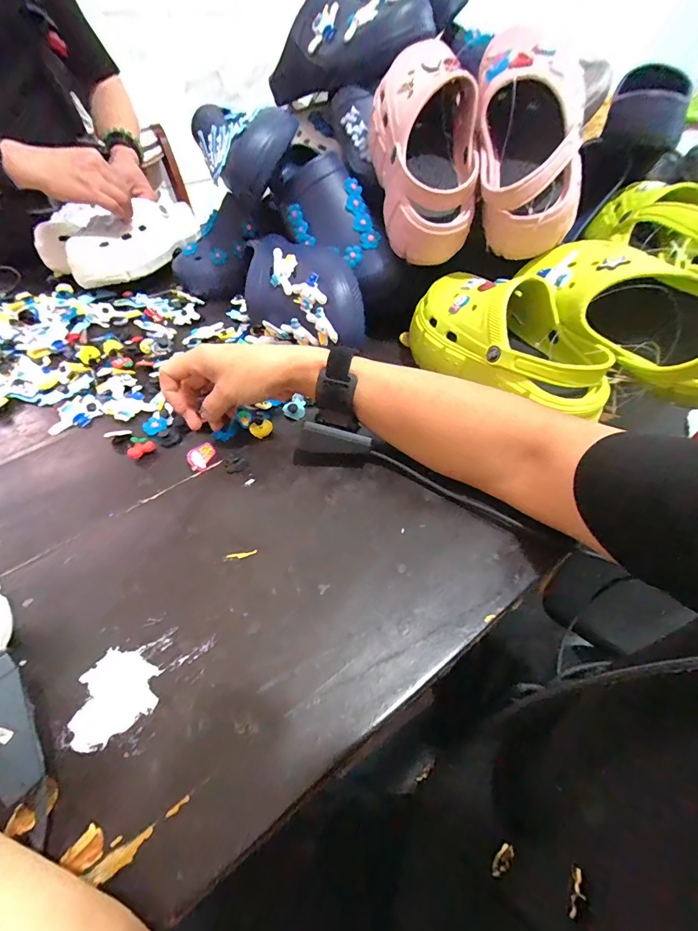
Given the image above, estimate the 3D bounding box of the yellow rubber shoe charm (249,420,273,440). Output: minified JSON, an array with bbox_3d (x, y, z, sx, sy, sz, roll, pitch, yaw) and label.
[{"bbox_3d":[-0.096,-0.041,0.430,0.024,0.010,0.019,-24,53,-18],"label":"yellow rubber shoe charm"}]

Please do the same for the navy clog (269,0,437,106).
[{"bbox_3d":[-0.021,-0.596,0.559,0.265,0.103,0.081,33,57,27],"label":"navy clog"}]

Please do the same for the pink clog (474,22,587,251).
[{"bbox_3d":[0.194,-0.362,0.439,0.115,0.101,0.239,-1,88,0],"label":"pink clog"}]

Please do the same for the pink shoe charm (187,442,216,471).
[{"bbox_3d":[-0.151,-0.009,0.400,0.021,0.007,0.032,50,51,-15],"label":"pink shoe charm"}]

